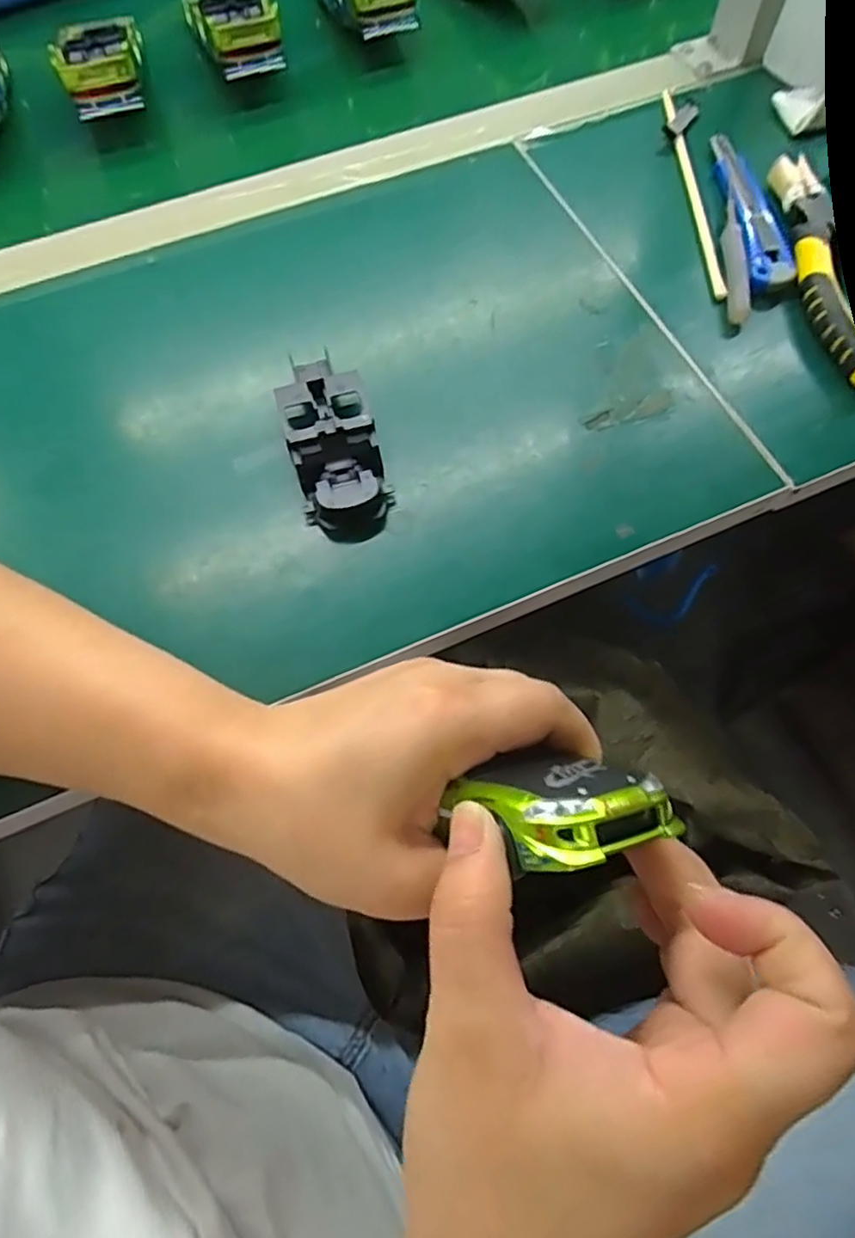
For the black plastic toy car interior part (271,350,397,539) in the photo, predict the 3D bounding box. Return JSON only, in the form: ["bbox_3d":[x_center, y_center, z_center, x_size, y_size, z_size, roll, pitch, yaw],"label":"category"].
[{"bbox_3d":[-0.046,-0.085,0.321,0.042,0.016,0.098,-16,70,-4],"label":"black plastic toy car interior part"}]

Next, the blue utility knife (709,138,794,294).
[{"bbox_3d":[0.190,-0.241,0.389,0.023,0.021,0.125,-2,69,1],"label":"blue utility knife"}]

